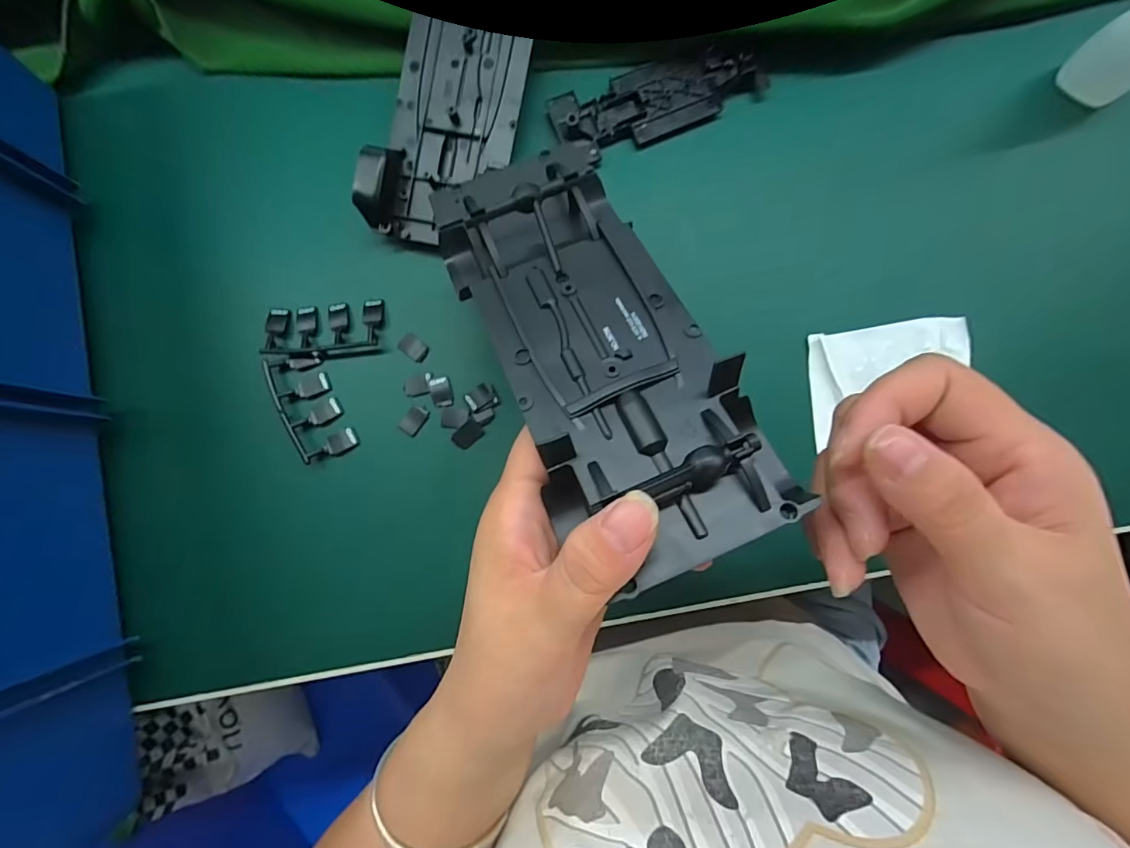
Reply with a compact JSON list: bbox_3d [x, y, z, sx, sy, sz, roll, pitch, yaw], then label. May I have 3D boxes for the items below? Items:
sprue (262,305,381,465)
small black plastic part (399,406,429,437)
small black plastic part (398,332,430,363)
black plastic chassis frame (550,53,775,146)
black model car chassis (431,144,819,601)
[{"bbox_3d":[-0.135,-0.025,0.275,0.061,0.009,0.088,2,84,2],"label":"sprue"},{"bbox_3d":[-0.083,-0.003,0.272,0.011,0.004,0.017,37,86,5],"label":"small black plastic part"},{"bbox_3d":[-0.085,-0.043,0.278,0.017,0.004,0.011,38,86,5],"label":"small black plastic part"},{"bbox_3d":[0.053,-0.185,0.282,0.121,0.009,0.041,-18,84,0],"label":"black plastic chassis frame"},{"bbox_3d":[0.009,-0.030,0.171,0.069,0.015,0.162,-27,67,-1],"label":"black model car chassis"}]

